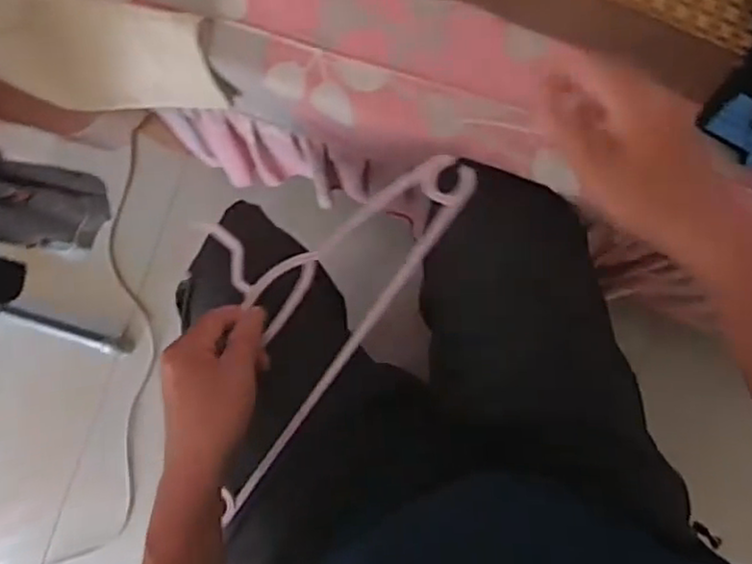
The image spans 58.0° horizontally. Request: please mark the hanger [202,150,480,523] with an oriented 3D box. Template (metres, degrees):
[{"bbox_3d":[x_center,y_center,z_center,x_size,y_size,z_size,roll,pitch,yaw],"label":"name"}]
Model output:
[{"bbox_3d":[-0.077,0.011,0.567,0.153,0.023,0.343,36,95,4],"label":"hanger"}]

